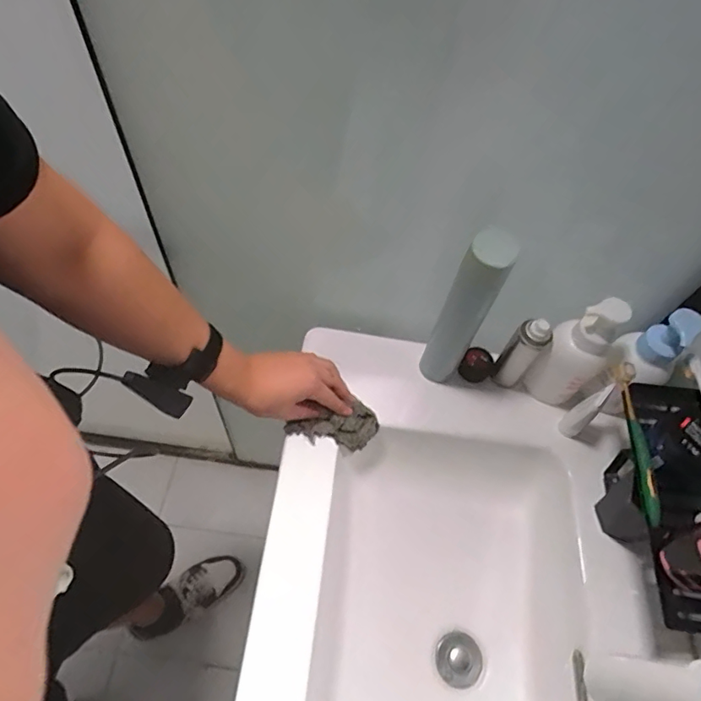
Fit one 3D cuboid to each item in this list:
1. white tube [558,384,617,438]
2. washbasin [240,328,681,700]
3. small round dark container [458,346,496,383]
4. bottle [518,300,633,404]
[{"bbox_3d":[0.309,0.082,0.654,0.025,0.121,0.027,-32,67,-21],"label":"white tube"},{"bbox_3d":[0.111,0.399,0.601,0.453,0.197,0.712,8,59,0],"label":"washbasin"},{"bbox_3d":[0.184,0.022,0.721,0.043,0.036,0.040,2,60,-3],"label":"small round dark container"},{"bbox_3d":[0.294,0.010,0.654,0.078,0.204,0.058,28,61,12],"label":"bottle"}]

